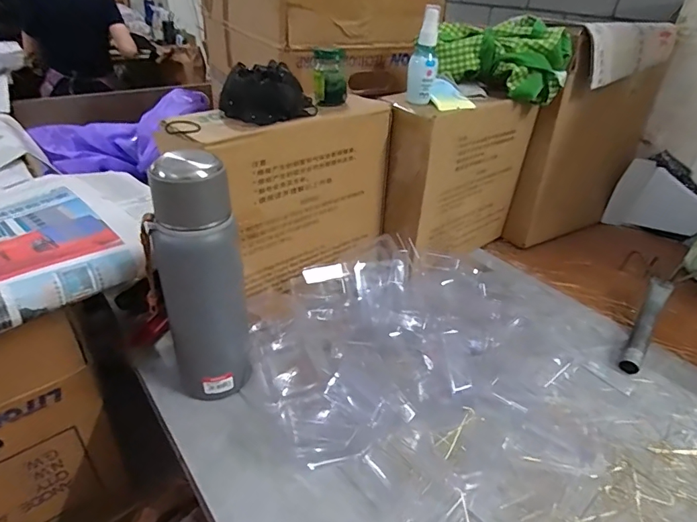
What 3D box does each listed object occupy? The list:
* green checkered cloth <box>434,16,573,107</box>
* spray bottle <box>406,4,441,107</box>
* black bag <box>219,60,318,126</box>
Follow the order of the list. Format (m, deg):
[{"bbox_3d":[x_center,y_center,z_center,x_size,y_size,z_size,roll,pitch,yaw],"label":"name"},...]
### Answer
[{"bbox_3d":[0.229,-0.311,0.683,0.206,0.095,0.088,10,33,10],"label":"green checkered cloth"},{"bbox_3d":[0.104,-0.275,0.598,0.034,0.116,0.043,9,33,8],"label":"spray bottle"},{"bbox_3d":[-0.093,-0.197,0.521,0.095,0.051,0.067,-20,40,-33],"label":"black bag"}]

